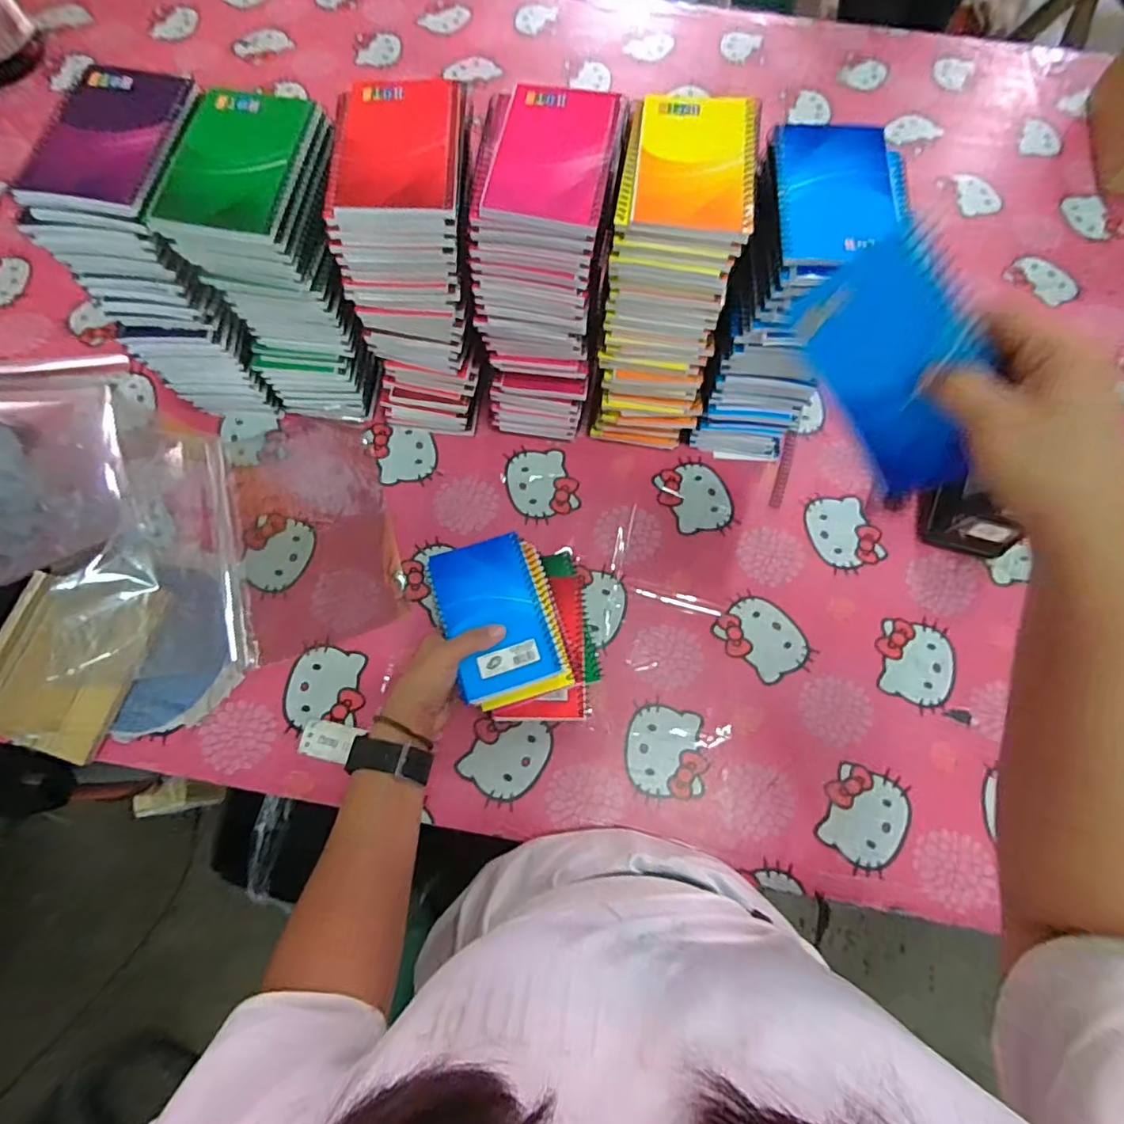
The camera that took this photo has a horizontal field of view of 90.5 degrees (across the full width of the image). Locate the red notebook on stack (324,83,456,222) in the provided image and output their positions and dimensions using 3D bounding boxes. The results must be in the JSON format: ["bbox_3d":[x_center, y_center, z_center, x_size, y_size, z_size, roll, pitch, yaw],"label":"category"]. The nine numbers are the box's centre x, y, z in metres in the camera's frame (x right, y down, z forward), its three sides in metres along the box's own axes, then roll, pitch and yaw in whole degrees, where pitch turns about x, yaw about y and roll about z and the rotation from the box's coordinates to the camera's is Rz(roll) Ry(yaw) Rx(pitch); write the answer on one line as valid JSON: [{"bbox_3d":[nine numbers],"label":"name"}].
[{"bbox_3d":[-0.120,-0.299,0.400,0.089,0.012,0.127,-2,71,-2],"label":"red notebook on stack"}]

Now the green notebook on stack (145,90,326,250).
[{"bbox_3d":[-0.230,-0.285,0.398,0.086,0.016,0.127,9,73,1],"label":"green notebook on stack"}]

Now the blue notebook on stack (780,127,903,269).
[{"bbox_3d":[0.195,-0.261,0.394,0.080,0.010,0.124,4,70,0],"label":"blue notebook on stack"}]

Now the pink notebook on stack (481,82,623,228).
[{"bbox_3d":[-0.005,-0.294,0.397,0.081,0.010,0.121,9,71,2],"label":"pink notebook on stack"}]

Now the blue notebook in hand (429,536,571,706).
[{"bbox_3d":[-0.058,0.044,0.478,0.086,0.008,0.130,-17,72,-7],"label":"blue notebook in hand"}]

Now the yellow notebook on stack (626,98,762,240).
[{"bbox_3d":[0.096,-0.284,0.398,0.082,0.013,0.124,9,71,2],"label":"yellow notebook on stack"}]

